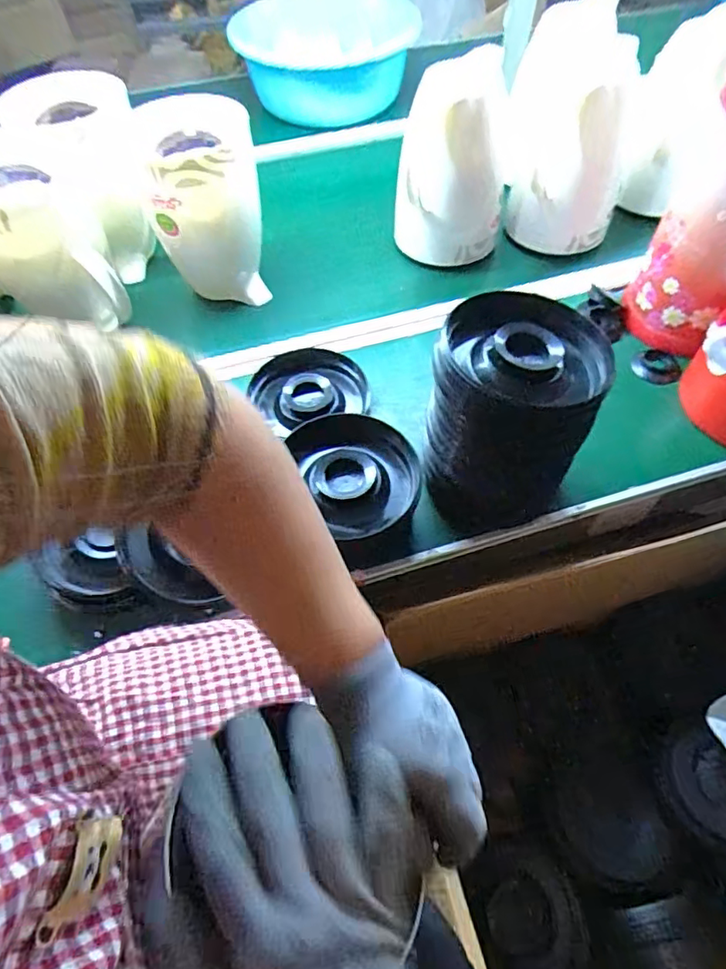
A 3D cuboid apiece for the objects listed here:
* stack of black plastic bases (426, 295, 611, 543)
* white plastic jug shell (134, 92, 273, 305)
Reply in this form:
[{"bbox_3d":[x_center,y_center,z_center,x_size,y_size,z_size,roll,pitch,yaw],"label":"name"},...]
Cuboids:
[{"bbox_3d":[0.137,-0.065,0.571,0.165,0.198,0.145,29,62,19],"label":"stack of black plastic bases"},{"bbox_3d":[-0.210,-0.370,0.771,0.136,0.232,0.161,-1,57,1],"label":"white plastic jug shell"}]

